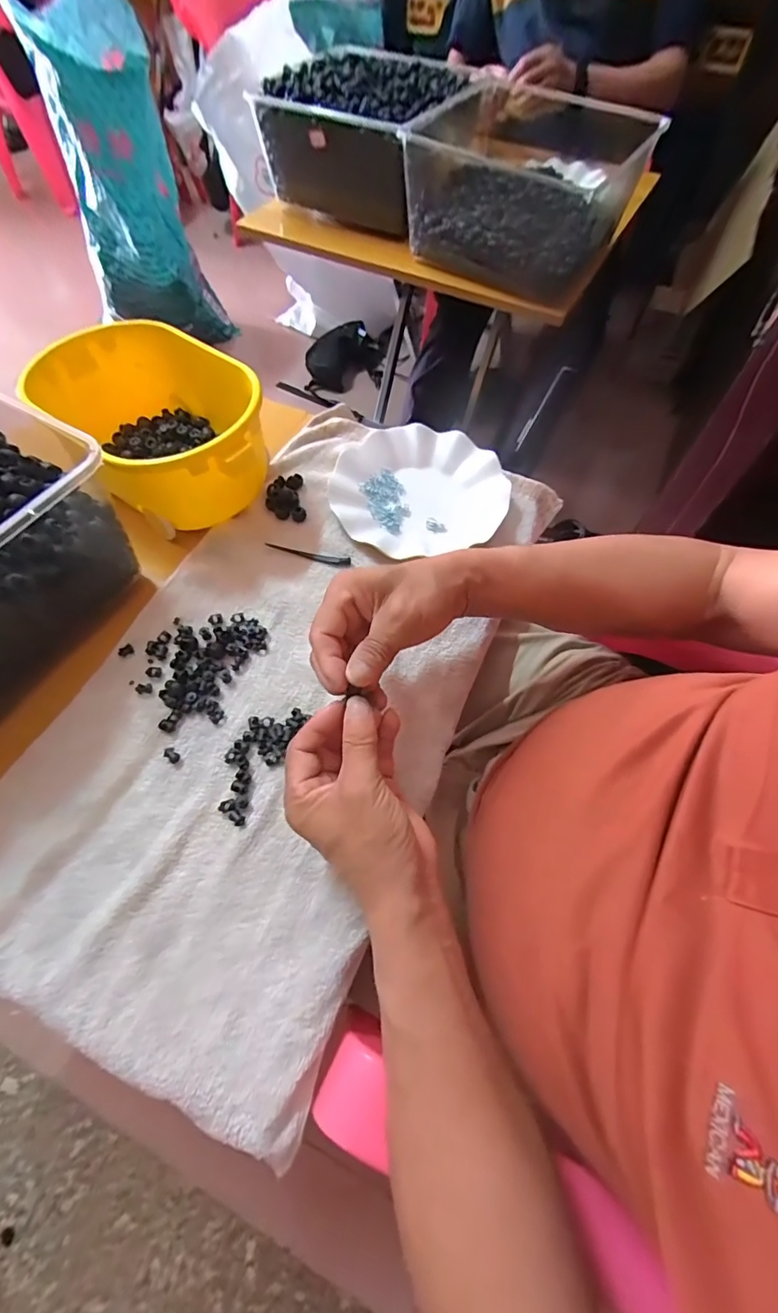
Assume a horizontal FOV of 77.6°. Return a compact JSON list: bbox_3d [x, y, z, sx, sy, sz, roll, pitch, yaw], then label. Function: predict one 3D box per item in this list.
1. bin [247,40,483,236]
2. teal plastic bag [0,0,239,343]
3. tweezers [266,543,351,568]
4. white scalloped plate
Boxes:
[{"bbox_3d":[-0.036,-0.872,0.817,0.272,0.155,0.295,21,64,11],"label":"bin"},{"bbox_3d":[-0.673,-1.155,1.257,0.335,0.615,0.292,-23,64,-12],"label":"teal plastic bag"},{"bbox_3d":[-0.080,-0.101,0.481,0.087,0.006,0.011,12,62,6],"label":"tweezers"},{"bbox_3d":[0.030,-0.187,0.524,0.184,0.036,0.159,-10,62,-6],"label":"white scalloped plate"}]

